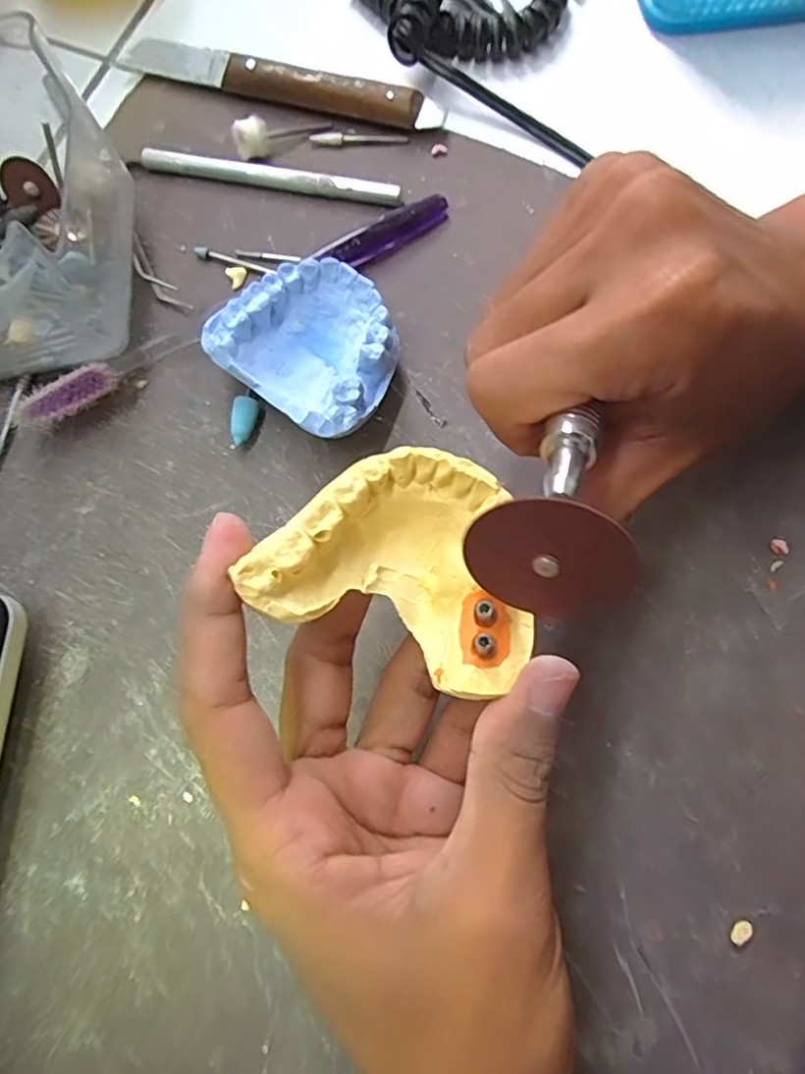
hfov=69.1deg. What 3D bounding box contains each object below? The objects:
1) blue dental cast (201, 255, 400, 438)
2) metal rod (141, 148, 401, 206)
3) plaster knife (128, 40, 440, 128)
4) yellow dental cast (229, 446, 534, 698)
[{"bbox_3d":[-0.032,-0.071,0.224,0.064,0.028,0.056,37,80,9],"label":"blue dental cast"},{"bbox_3d":[-0.057,-0.156,0.253,0.112,0.004,0.008,11,116,3],"label":"metal rod"},{"bbox_3d":[-0.055,-0.204,0.262,0.148,0.015,0.014,17,78,5],"label":"plaster knife"},{"bbox_3d":[0.002,0.006,0.145,0.067,0.020,0.049,22,78,6],"label":"yellow dental cast"}]

